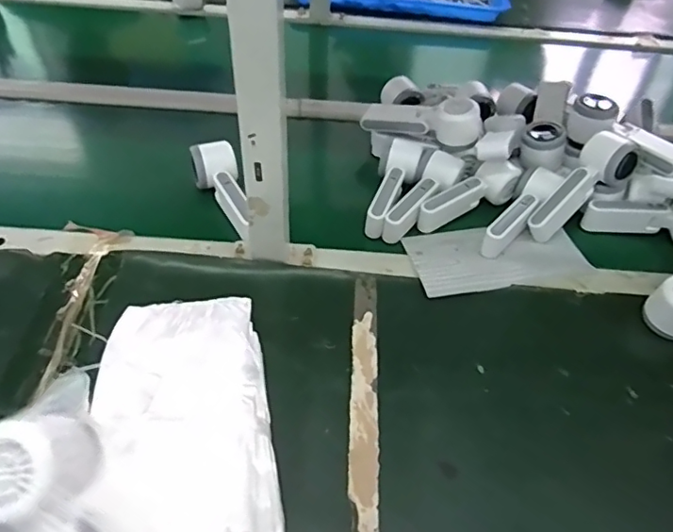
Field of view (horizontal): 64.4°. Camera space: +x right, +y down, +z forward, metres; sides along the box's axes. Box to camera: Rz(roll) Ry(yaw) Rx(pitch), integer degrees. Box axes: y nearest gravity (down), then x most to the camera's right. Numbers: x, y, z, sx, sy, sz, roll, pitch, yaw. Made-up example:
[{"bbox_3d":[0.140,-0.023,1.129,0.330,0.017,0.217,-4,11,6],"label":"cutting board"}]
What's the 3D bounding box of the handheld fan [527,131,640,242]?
[{"bbox_3d":[0.310,-0.101,0.686,0.163,0.051,0.059,-46,60,1],"label":"handheld fan"}]

